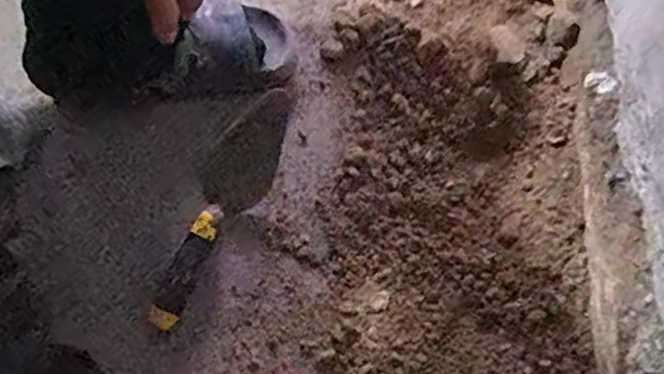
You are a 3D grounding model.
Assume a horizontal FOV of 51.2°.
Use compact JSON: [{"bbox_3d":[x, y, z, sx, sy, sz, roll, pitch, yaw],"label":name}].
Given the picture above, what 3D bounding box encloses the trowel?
[{"bbox_3d":[-0.115,0.007,0.704,0.064,0.048,0.273,24,64,11],"label":"trowel"}]

